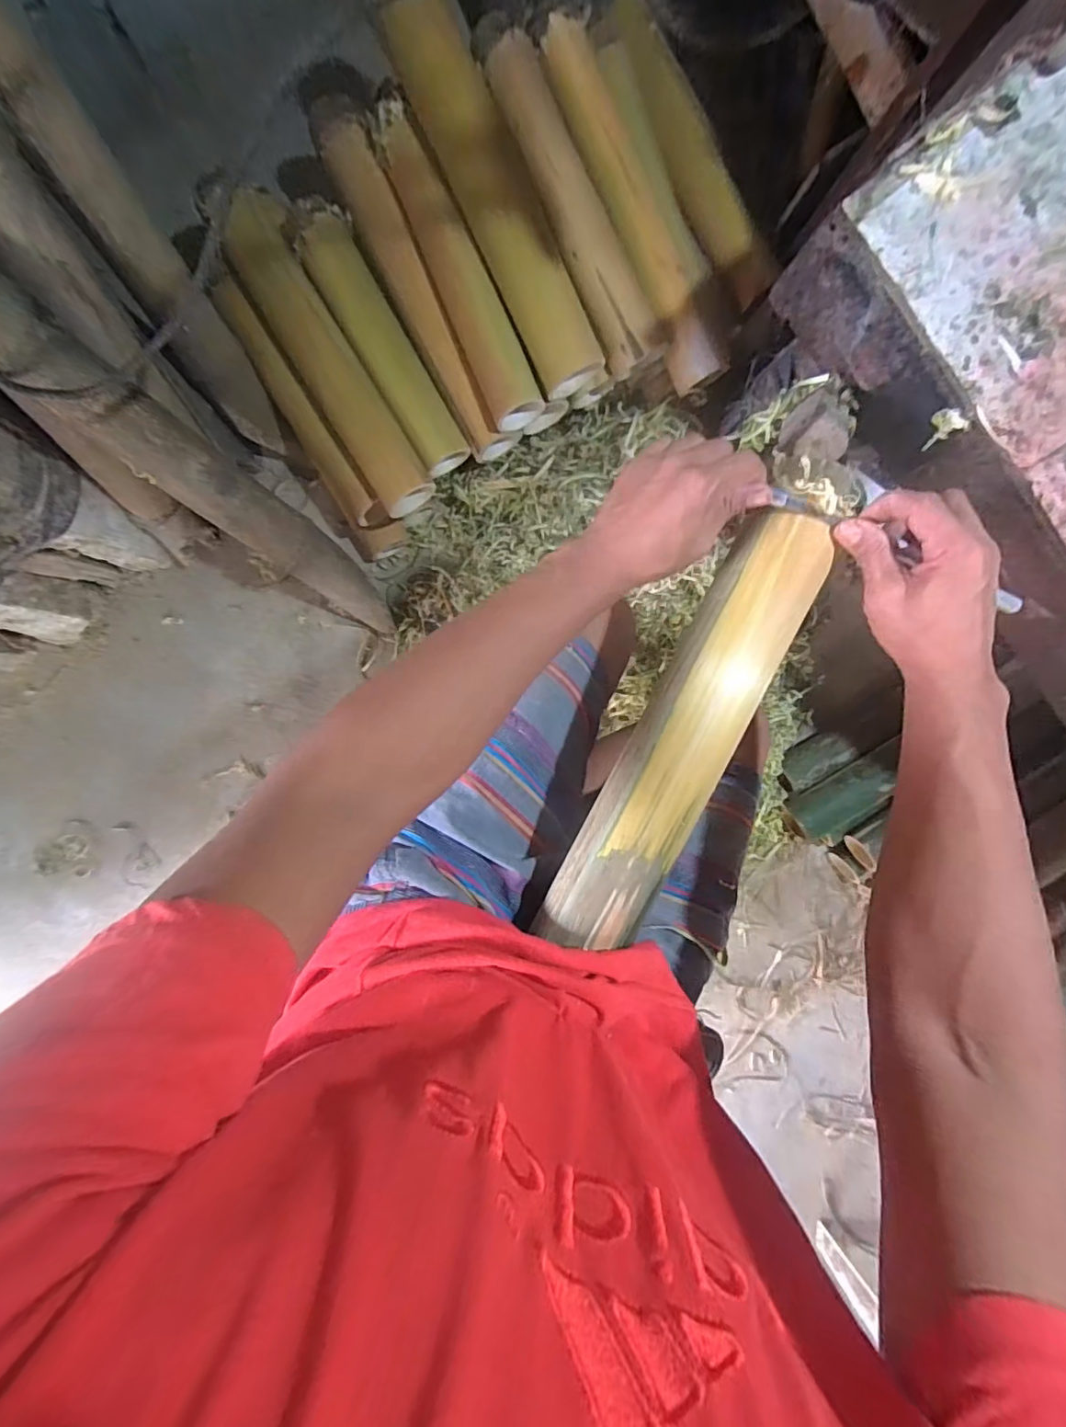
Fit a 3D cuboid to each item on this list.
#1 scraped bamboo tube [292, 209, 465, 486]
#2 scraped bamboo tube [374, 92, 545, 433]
[{"bbox_3d":[-0.195,-0.479,0.723,0.076,0.070,0.321,-30,95,-6],"label":"scraped bamboo tube"},{"bbox_3d":[-0.095,-0.546,0.683,0.066,0.059,0.369,-27,95,-6],"label":"scraped bamboo tube"}]

